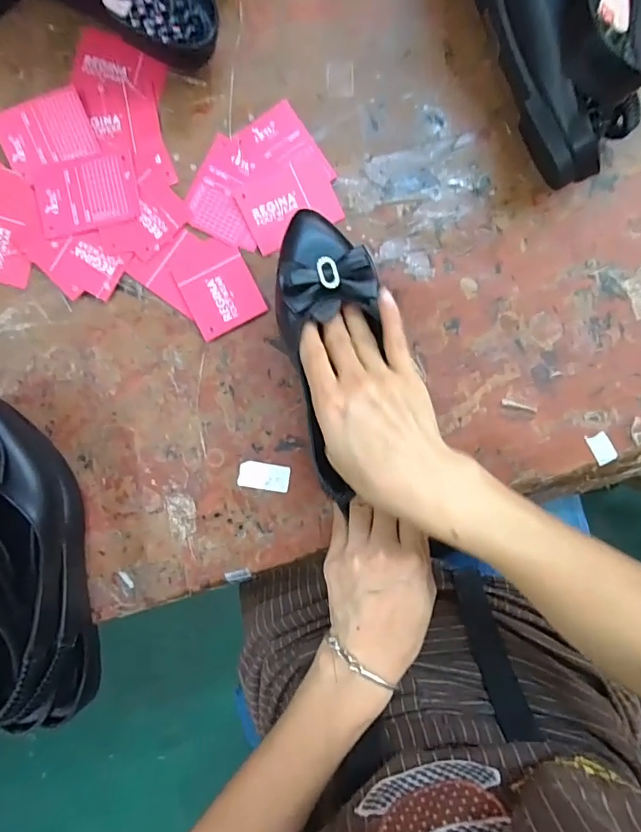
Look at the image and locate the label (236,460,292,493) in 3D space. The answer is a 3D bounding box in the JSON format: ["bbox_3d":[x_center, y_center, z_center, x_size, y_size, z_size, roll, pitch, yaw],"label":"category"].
[{"bbox_3d":[-0.045,0.049,0.385,0.040,0.004,0.021,9,91,1],"label":"label"}]

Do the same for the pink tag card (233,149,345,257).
[{"bbox_3d":[-0.024,-0.167,0.377,0.075,0.004,0.055,-26,90,1],"label":"pink tag card"}]

